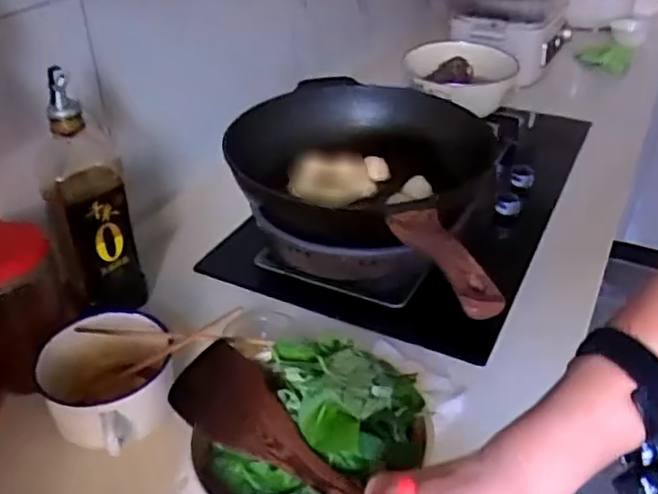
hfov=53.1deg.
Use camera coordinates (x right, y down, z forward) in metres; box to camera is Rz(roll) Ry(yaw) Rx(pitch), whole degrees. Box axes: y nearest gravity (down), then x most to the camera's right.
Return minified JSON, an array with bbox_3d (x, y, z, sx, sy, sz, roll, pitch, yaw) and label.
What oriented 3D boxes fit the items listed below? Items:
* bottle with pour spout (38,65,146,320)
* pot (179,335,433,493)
[{"bbox_3d":[-0.277,-0.051,0.767,0.086,0.277,0.083,-15,37,-20],"label":"bottle with pour spout"},{"bbox_3d":[-0.017,0.171,0.566,0.171,0.140,0.197,21,40,28],"label":"pot"}]

